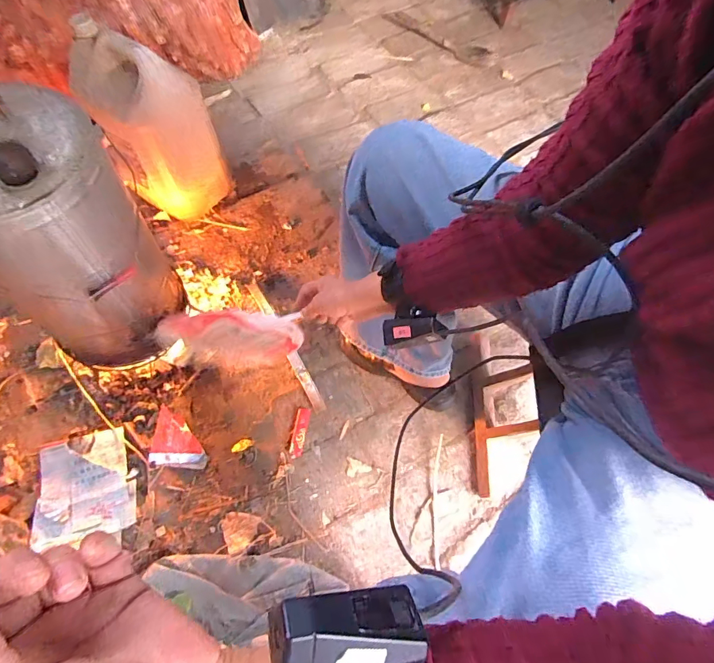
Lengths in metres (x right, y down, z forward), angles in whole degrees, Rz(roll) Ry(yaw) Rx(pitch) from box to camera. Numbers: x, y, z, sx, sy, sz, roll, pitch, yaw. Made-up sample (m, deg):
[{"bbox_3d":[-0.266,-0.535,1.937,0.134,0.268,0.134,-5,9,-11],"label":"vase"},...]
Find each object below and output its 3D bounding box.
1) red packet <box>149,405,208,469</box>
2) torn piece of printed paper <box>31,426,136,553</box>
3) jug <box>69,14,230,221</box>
[{"bbox_3d":[-0.322,0.195,0.780,0.098,0.006,0.106,1,62,-2],"label":"red packet"},{"bbox_3d":[-0.464,0.258,0.727,0.152,0.016,0.172,-11,63,-9],"label":"torn piece of printed paper"},{"bbox_3d":[-0.412,-0.422,0.890,0.209,0.342,0.181,-20,65,-14],"label":"jug"}]

